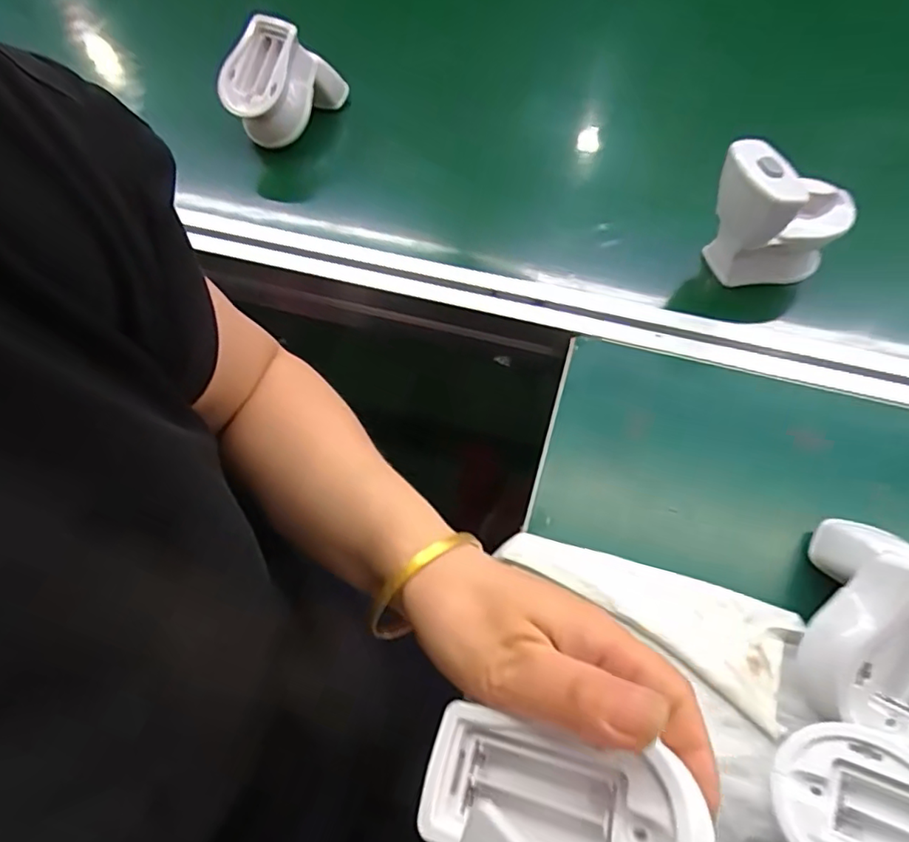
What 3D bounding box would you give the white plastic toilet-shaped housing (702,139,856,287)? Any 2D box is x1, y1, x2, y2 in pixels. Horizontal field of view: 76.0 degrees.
[{"bbox_3d":[0.242,-0.151,0.428,0.102,0.094,0.059,0,56,2],"label":"white plastic toilet-shaped housing"}]

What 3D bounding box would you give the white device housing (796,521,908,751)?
[{"bbox_3d":[0.224,0.108,0.297,0.064,0.081,0.099,14,86,14],"label":"white device housing"}]

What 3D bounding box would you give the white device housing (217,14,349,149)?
[{"bbox_3d":[-0.163,-0.315,0.535,0.058,0.077,0.110,28,62,20],"label":"white device housing"}]

